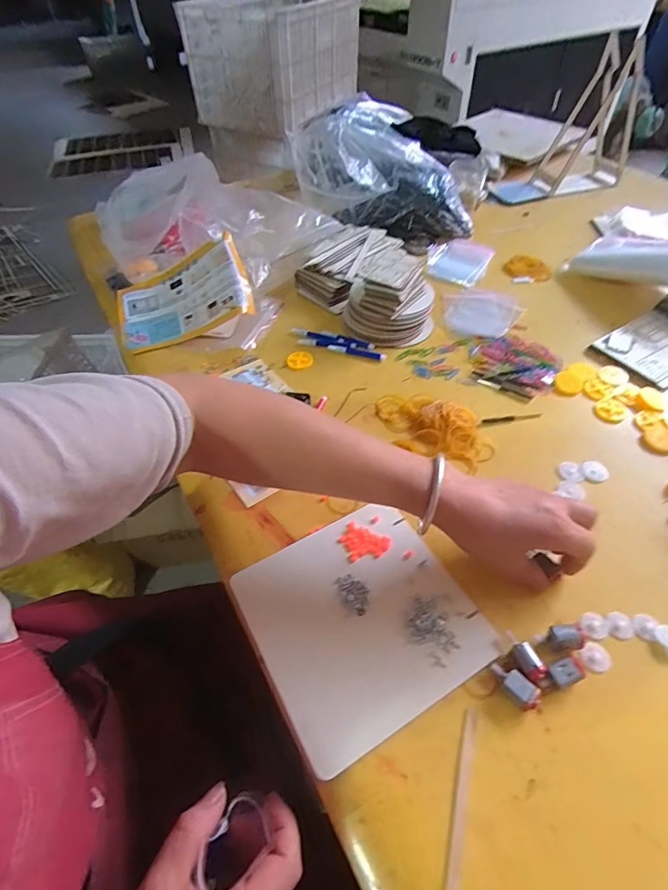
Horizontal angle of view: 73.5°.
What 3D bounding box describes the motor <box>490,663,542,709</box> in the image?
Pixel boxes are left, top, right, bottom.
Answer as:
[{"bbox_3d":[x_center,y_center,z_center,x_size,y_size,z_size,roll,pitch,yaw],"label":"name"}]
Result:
[{"bbox_3d":[0.140,0.186,0.347,0.037,0.013,0.016,34,58,27],"label":"motor"}]

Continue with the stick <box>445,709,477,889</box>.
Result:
[{"bbox_3d":[0.087,0.245,0.303,0.009,0.004,0.117,13,51,12],"label":"stick"}]

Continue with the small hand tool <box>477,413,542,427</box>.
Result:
[{"bbox_3d":[0.214,-0.033,0.545,0.084,0.004,0.010,-11,50,-8],"label":"small hand tool"}]

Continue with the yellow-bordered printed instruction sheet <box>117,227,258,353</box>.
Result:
[{"bbox_3d":[-0.226,-0.220,0.666,0.196,0.026,0.133,-20,70,6],"label":"yellow-bordered printed instruction sheet"}]

